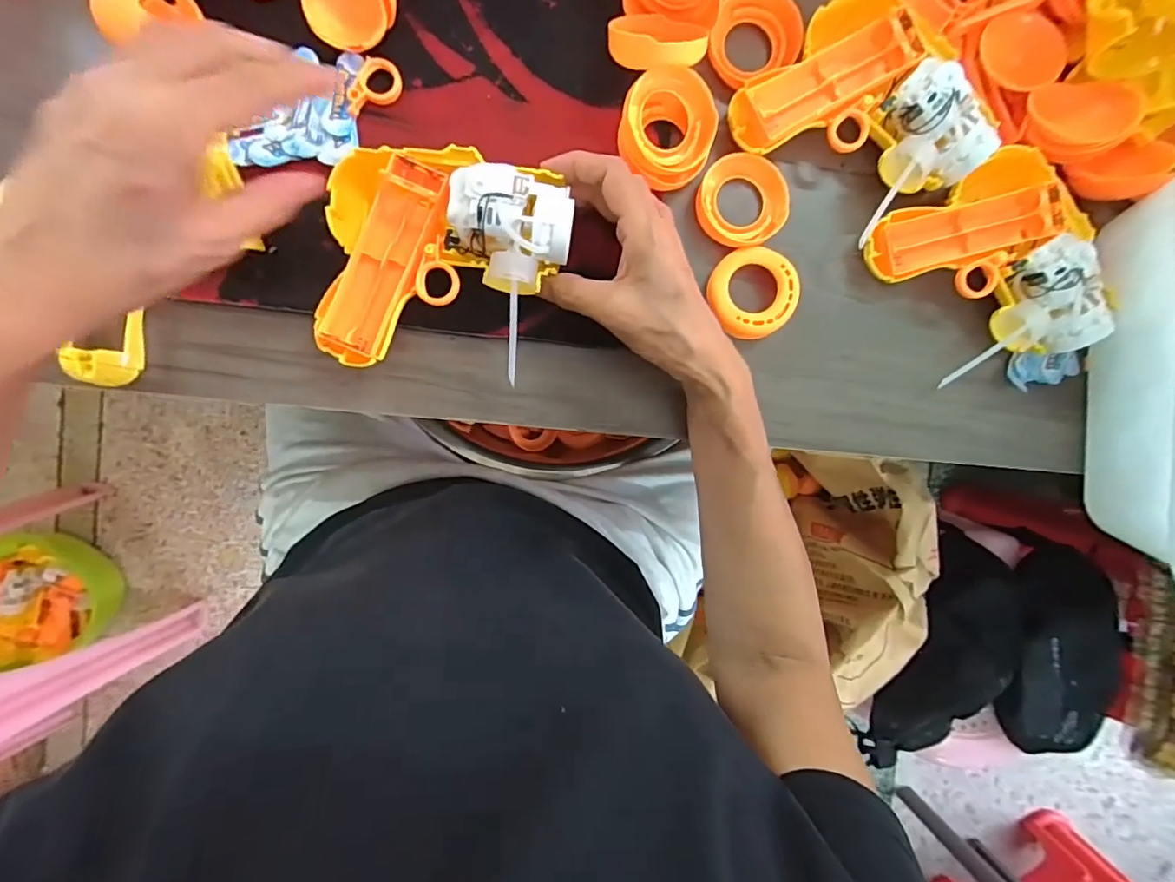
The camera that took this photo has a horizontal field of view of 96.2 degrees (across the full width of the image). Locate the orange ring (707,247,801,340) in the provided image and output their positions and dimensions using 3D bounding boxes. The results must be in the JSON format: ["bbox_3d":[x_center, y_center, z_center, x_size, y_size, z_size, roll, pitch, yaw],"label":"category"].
[{"bbox_3d":[0.109,-0.097,0.345,0.056,0.014,0.057,0,93,-6],"label":"orange ring"}]

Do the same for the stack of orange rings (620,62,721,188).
[{"bbox_3d":[0.049,-0.192,0.329,0.060,0.029,0.060,6,102,-24],"label":"stack of orange rings"}]

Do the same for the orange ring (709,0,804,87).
[{"bbox_3d":[0.107,-0.265,0.344,0.063,0.017,0.055,-32,95,-4],"label":"orange ring"}]

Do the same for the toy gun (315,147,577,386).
[{"bbox_3d":[-0.082,-0.101,0.297,0.133,0.037,0.120,8,92,-6],"label":"toy gun"}]

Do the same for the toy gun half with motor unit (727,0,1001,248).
[{"bbox_3d":[0.180,-0.208,0.337,0.126,0.044,0.133,-45,96,-2],"label":"toy gun half with motor unit"}]

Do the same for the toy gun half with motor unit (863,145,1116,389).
[{"bbox_3d":[0.271,-0.115,0.352,0.126,0.041,0.143,-37,96,-3],"label":"toy gun half with motor unit"}]

